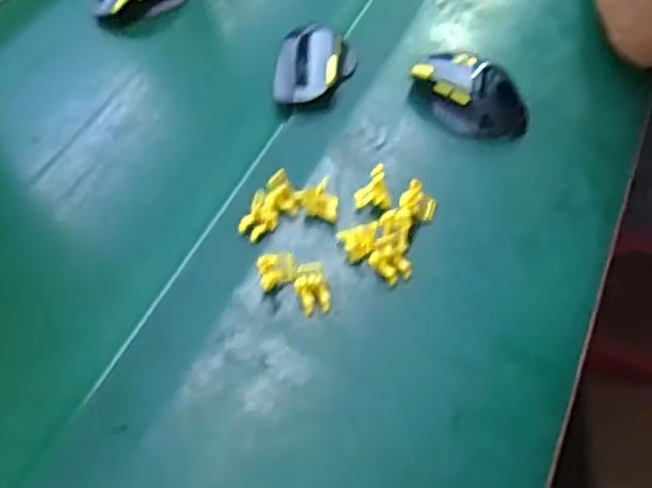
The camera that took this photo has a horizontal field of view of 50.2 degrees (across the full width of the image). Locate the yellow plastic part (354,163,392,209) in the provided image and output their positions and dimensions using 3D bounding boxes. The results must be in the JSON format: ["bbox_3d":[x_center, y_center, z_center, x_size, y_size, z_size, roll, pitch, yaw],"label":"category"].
[{"bbox_3d":[0.040,-0.046,0.575,0.030,0.029,0.025,11,54,15],"label":"yellow plastic part"}]

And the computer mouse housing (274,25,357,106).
[{"bbox_3d":[-0.010,-0.173,0.661,0.069,0.042,0.092,2,52,9],"label":"computer mouse housing"}]

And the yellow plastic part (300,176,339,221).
[{"bbox_3d":[-0.004,-0.033,0.569,0.027,0.023,0.035,-21,53,-9],"label":"yellow plastic part"}]

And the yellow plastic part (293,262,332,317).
[{"bbox_3d":[-0.010,0.033,0.522,0.025,0.021,0.033,-14,52,-3],"label":"yellow plastic part"}]

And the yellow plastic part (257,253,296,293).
[{"bbox_3d":[-0.037,0.020,0.530,0.029,0.021,0.021,-16,52,-5],"label":"yellow plastic part"}]

